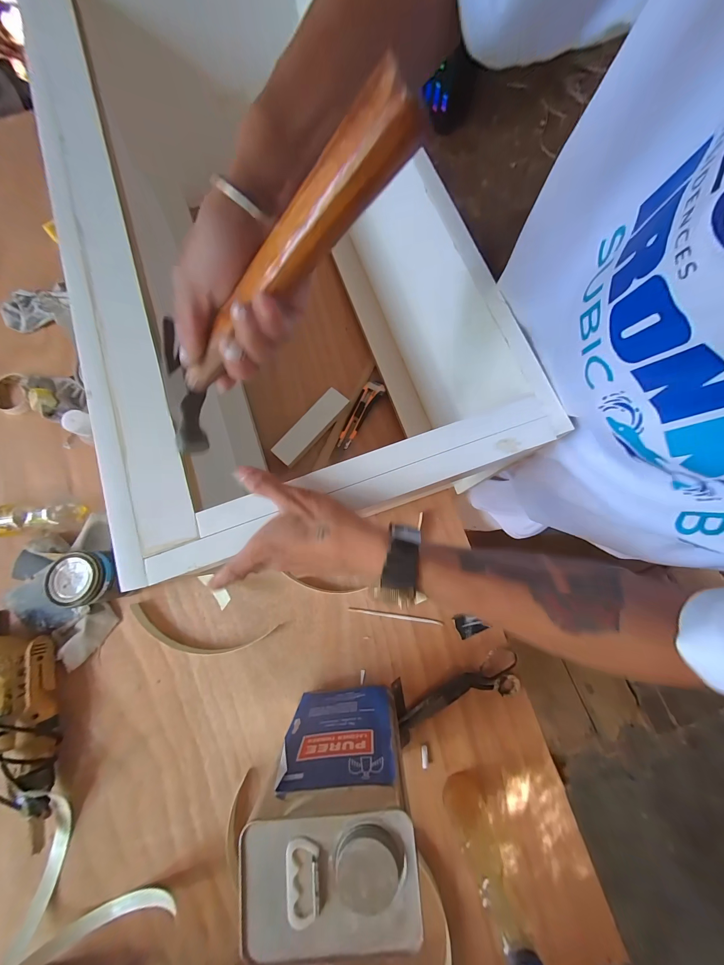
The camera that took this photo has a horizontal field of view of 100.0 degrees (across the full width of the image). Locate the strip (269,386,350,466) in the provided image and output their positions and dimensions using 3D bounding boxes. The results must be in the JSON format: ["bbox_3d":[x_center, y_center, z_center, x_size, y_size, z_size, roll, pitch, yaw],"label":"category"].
[{"bbox_3d":[-0.098,-0.108,0.583,0.049,0.018,0.169,41,81,8],"label":"strip"}]

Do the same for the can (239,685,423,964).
[{"bbox_3d":[-0.024,0.368,0.379,0.154,0.239,0.111,-5,78,0],"label":"can"}]

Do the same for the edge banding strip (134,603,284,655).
[{"bbox_3d":[-0.271,0.259,0.518,0.250,0.017,0.066,9,78,3],"label":"edge banding strip"}]

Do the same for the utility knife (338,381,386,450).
[{"bbox_3d":[-0.007,-0.134,0.591,0.037,0.018,0.145,32,80,7],"label":"utility knife"}]

